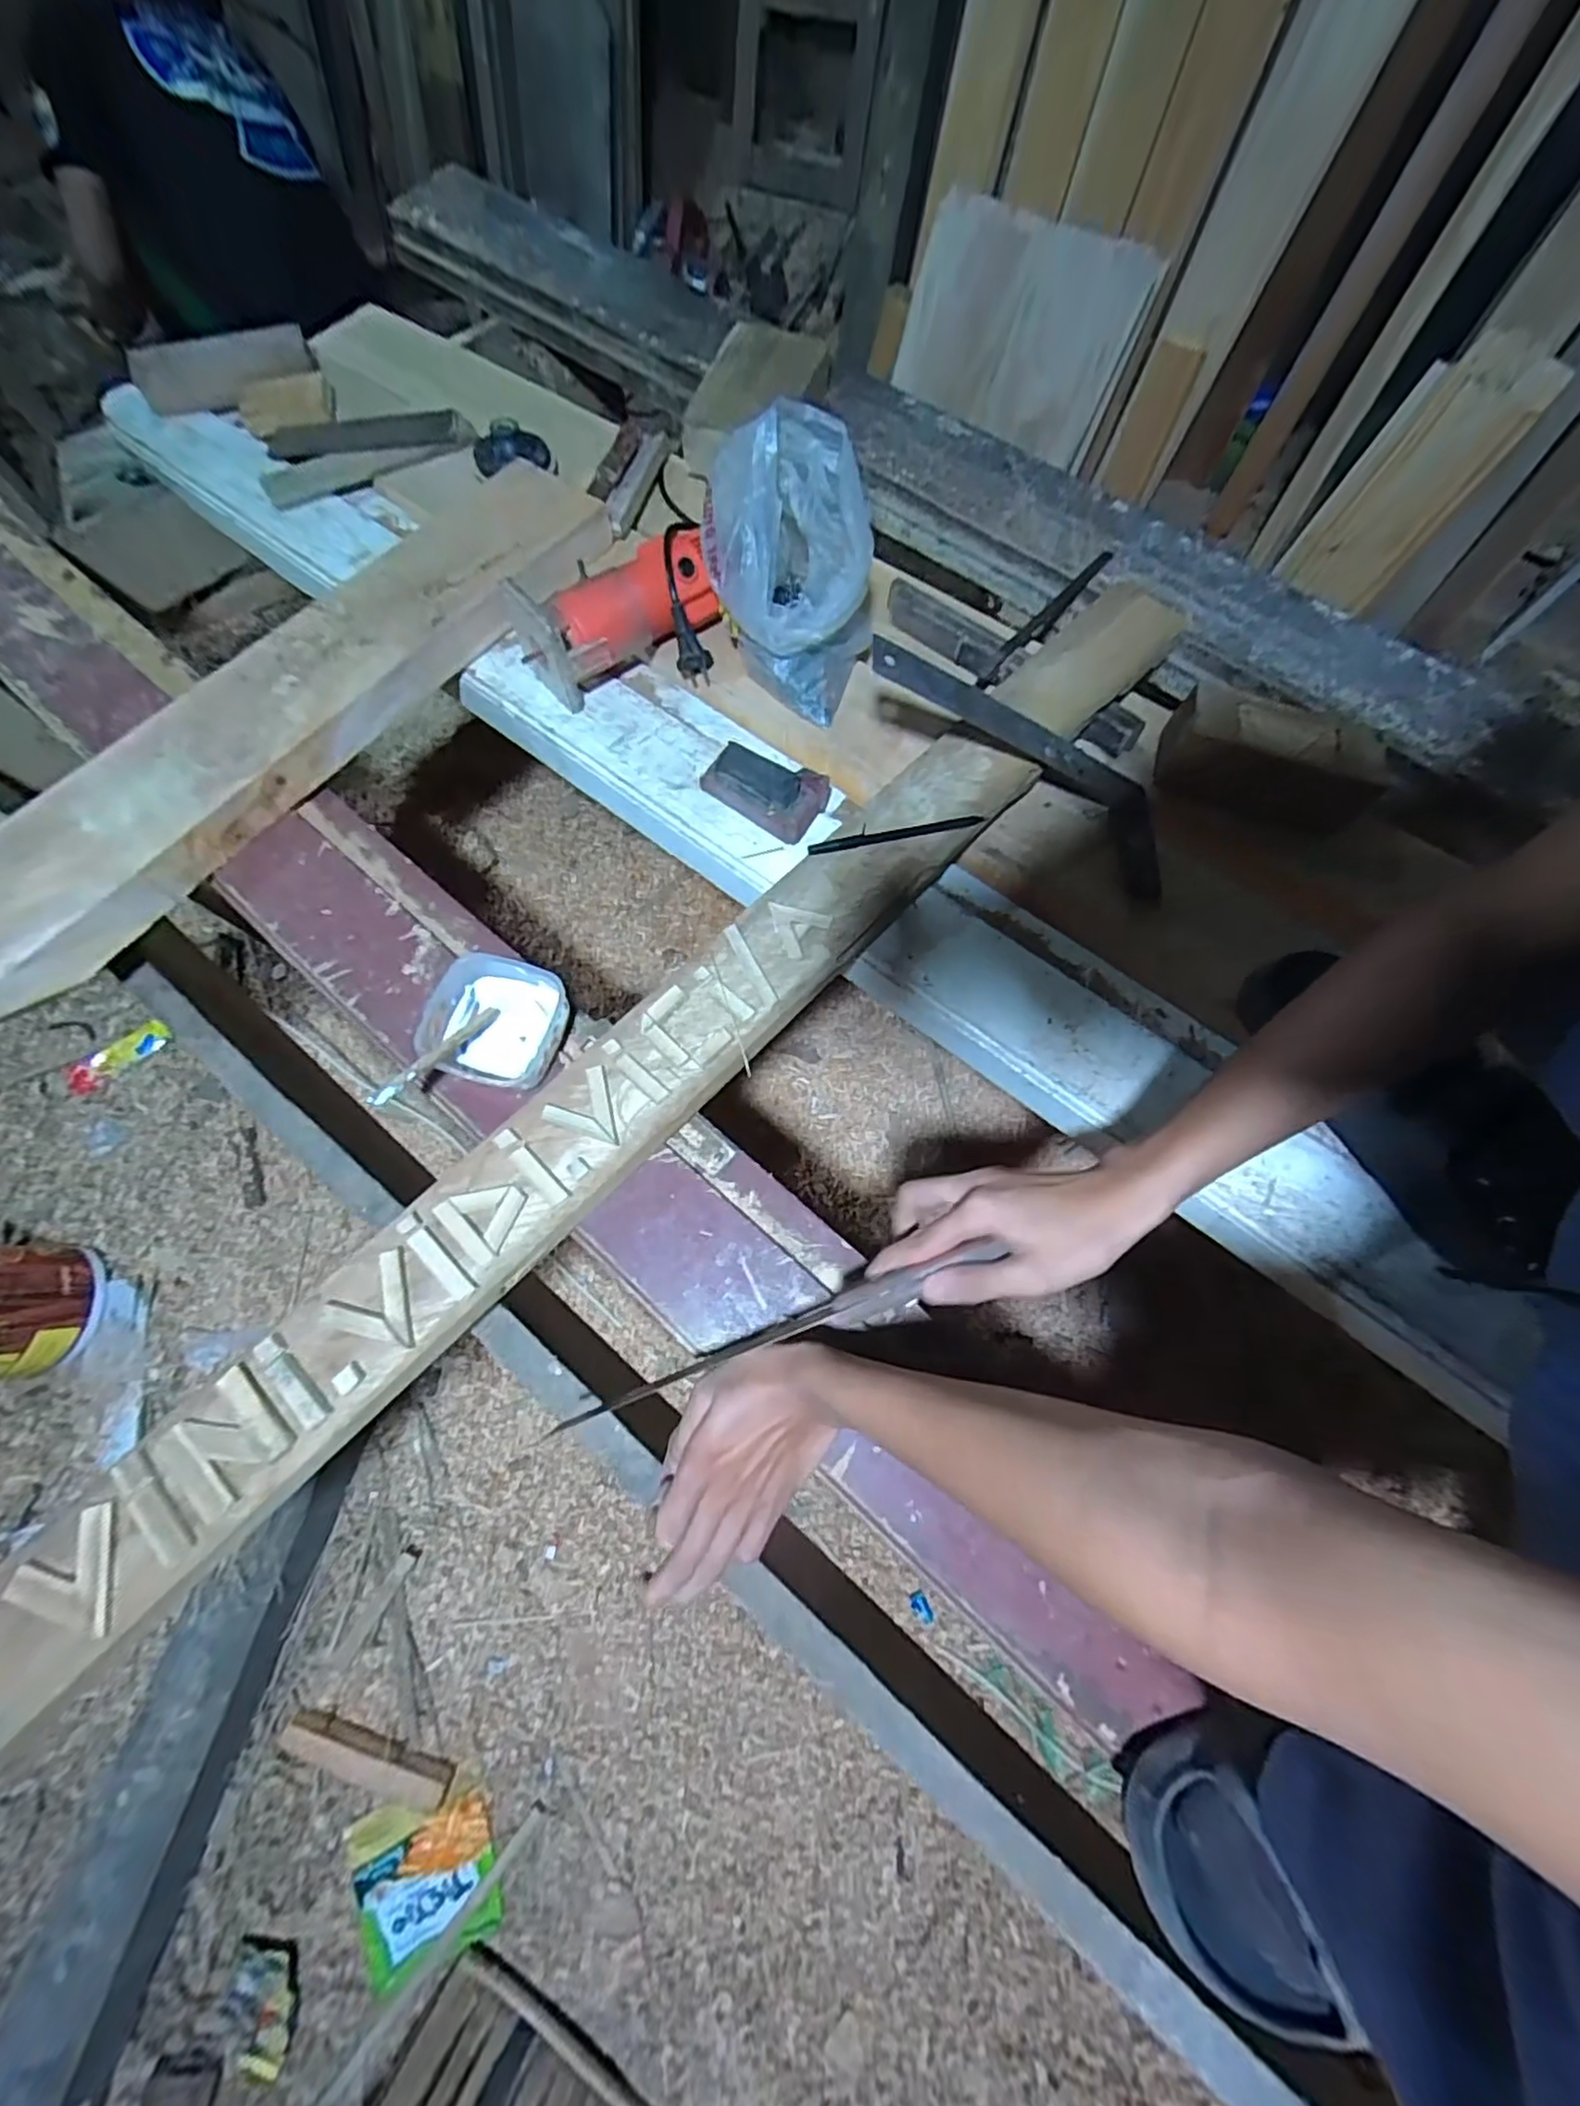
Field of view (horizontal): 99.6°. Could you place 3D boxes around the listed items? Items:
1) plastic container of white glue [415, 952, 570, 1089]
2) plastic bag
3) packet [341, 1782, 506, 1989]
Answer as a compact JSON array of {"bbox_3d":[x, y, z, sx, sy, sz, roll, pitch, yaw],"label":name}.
[{"bbox_3d":[-0.222,-0.022,0.506,0.099,0.037,0.095,18,70,4],"label":"plastic container of white glue"},{"bbox_3d":[0.000,-0.431,0.605,0.151,0.142,0.186,4,70,-1],"label":"plastic bag"},{"bbox_3d":[-0.434,0.985,0.796,0.156,0.030,0.162,-20,73,-6],"label":"packet"}]

